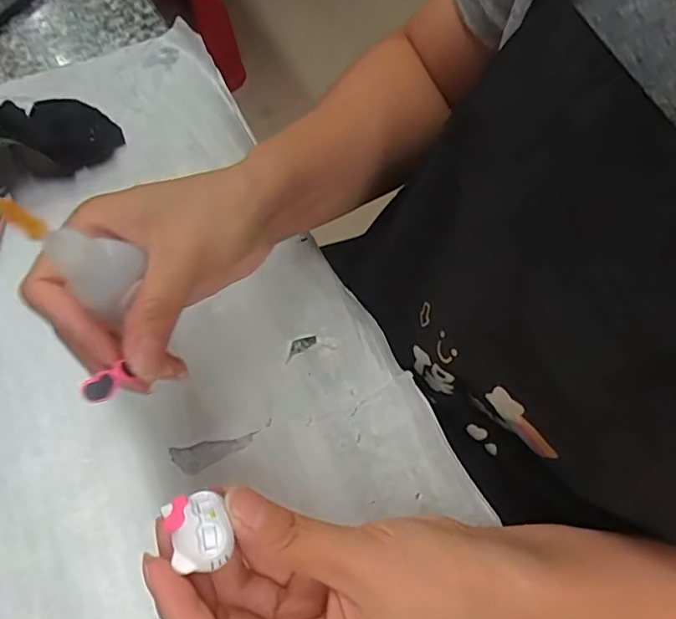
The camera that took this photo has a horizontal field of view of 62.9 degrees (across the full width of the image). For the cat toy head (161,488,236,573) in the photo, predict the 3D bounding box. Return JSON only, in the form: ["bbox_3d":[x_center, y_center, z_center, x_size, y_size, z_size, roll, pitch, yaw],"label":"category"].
[{"bbox_3d":[-0.046,0.073,0.184,0.020,0.009,0.024,-18,67,-12],"label":"cat toy head"}]

